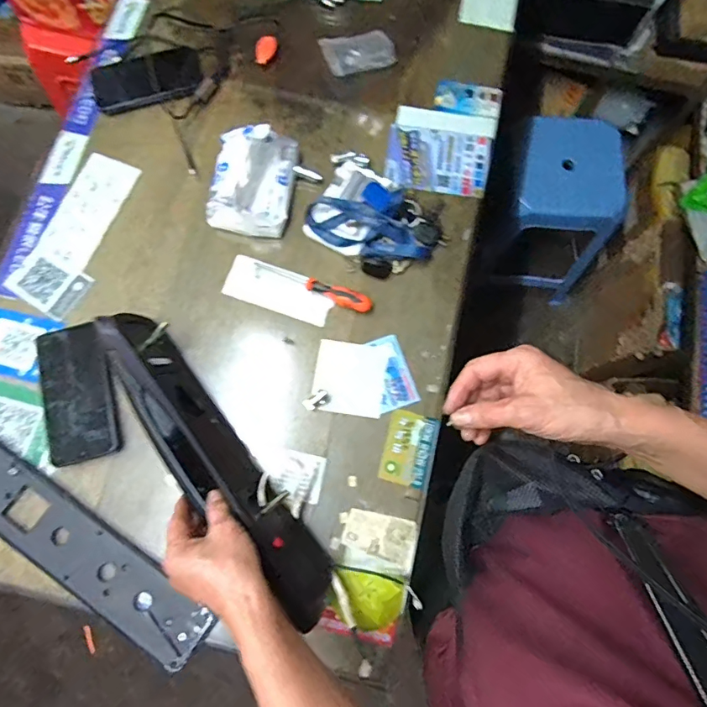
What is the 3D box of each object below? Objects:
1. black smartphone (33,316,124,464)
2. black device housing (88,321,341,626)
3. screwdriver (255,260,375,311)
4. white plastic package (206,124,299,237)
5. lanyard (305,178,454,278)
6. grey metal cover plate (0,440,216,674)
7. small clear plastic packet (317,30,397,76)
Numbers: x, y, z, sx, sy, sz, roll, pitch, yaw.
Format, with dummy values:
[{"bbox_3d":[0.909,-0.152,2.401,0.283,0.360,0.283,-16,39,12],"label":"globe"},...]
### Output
[{"bbox_3d":[-0.322,0.044,0.553,0.083,0.010,0.160,-18,78,-2],"label":"black smartphone"},{"bbox_3d":[-0.159,0.114,0.517,0.072,0.096,0.386,-38,83,-9],"label":"black device housing"},{"bbox_3d":[-0.050,-0.084,0.580,0.152,0.024,0.019,23,77,5],"label":"screwdriver"},{"bbox_3d":[-0.132,-0.220,0.596,0.102,0.072,0.132,7,76,1],"label":"white plastic package"},{"bbox_3d":[0.029,-0.165,0.598,0.125,0.036,0.147,-44,80,-10],"label":"lanyard"},{"bbox_3d":[-0.331,0.195,0.523,0.399,0.017,0.072,33,78,7],"label":"grey metal cover plate"},{"bbox_3d":[0.007,-0.424,0.666,0.097,0.029,0.049,-14,76,-4],"label":"small clear plastic packet"}]

